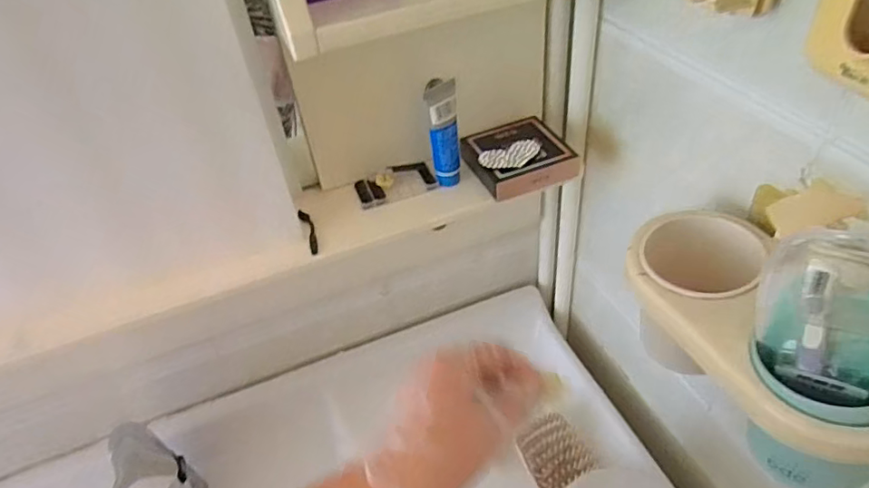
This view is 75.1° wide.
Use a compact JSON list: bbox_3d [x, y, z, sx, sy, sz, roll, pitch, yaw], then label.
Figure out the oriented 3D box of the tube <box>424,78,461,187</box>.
[{"bbox_3d":[0.010,-0.097,0.514,0.026,0.093,0.024,-7,40,1],"label":"tube"}]

